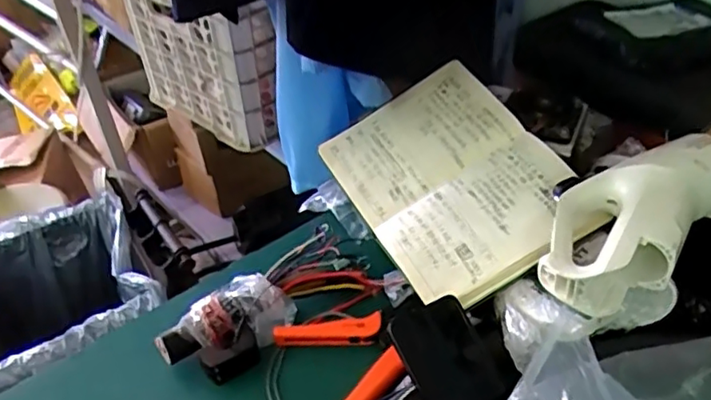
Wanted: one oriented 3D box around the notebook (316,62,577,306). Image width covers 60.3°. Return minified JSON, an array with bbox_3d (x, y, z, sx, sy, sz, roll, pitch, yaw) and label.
[{"bbox_3d":[0.103,-0.025,0.687,0.201,0.026,0.284,-32,50,-2],"label":"notebook"}]

